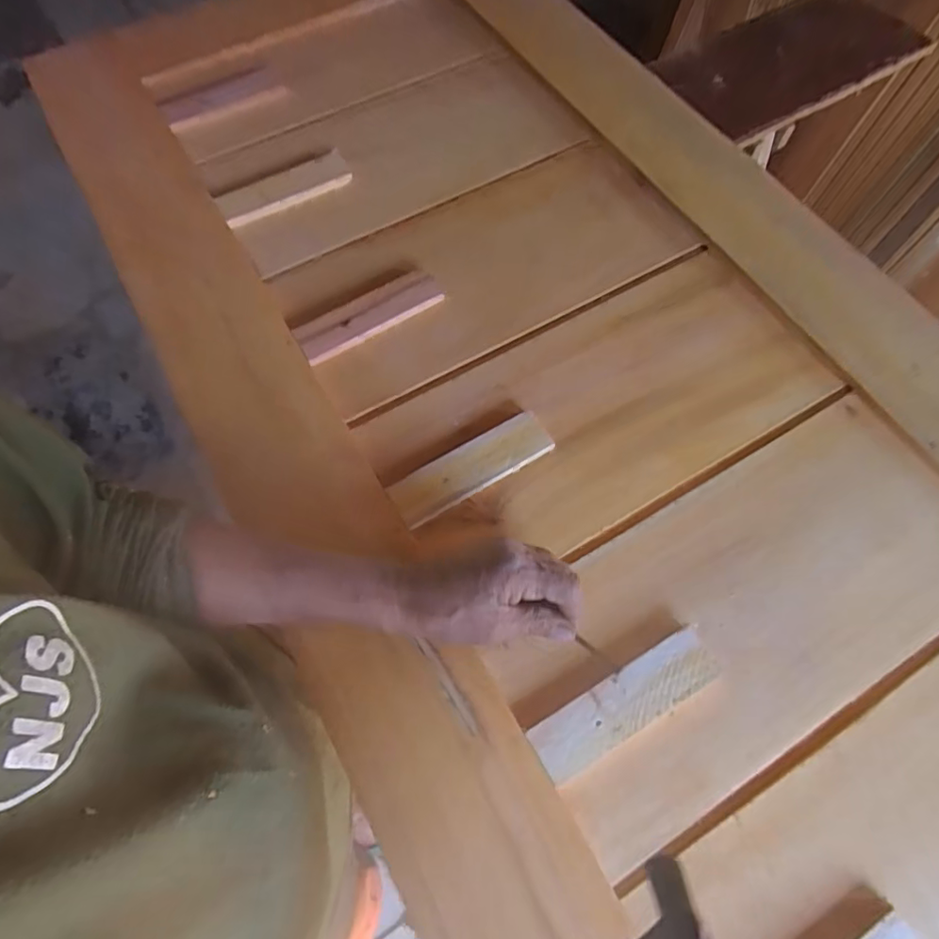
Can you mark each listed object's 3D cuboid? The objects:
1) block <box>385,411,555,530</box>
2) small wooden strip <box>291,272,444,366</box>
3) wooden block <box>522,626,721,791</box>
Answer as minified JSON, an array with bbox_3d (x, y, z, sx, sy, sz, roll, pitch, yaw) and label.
[{"bbox_3d":[0.002,-0.003,0.503,0.152,0.015,0.046,-29,69,-13],"label":"block"},{"bbox_3d":[-0.102,-0.157,0.568,0.152,0.016,0.043,-29,68,-13],"label":"small wooden strip"},{"bbox_3d":[0.118,0.176,0.420,0.152,0.014,0.042,-28,68,-12],"label":"wooden block"}]

